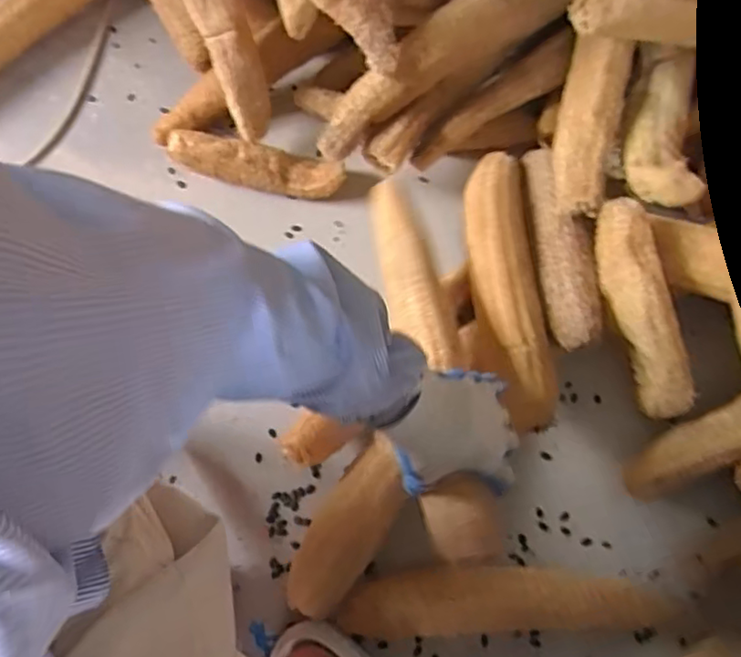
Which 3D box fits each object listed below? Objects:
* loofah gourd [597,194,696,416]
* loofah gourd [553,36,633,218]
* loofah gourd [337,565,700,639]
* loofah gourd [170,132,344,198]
[{"bbox_3d":[0.303,-0.016,0.686,0.064,0.052,0.253,-20,99,-5],"label":"loofah gourd"},{"bbox_3d":[0.252,-0.232,0.708,0.071,0.050,0.202,8,91,4],"label":"loofah gourd"},{"bbox_3d":[0.150,0.295,0.673,0.365,0.064,0.073,-3,74,0],"label":"loofah gourd"},{"bbox_3d":[-0.151,-0.217,0.824,0.227,0.042,0.056,8,74,3],"label":"loofah gourd"}]

